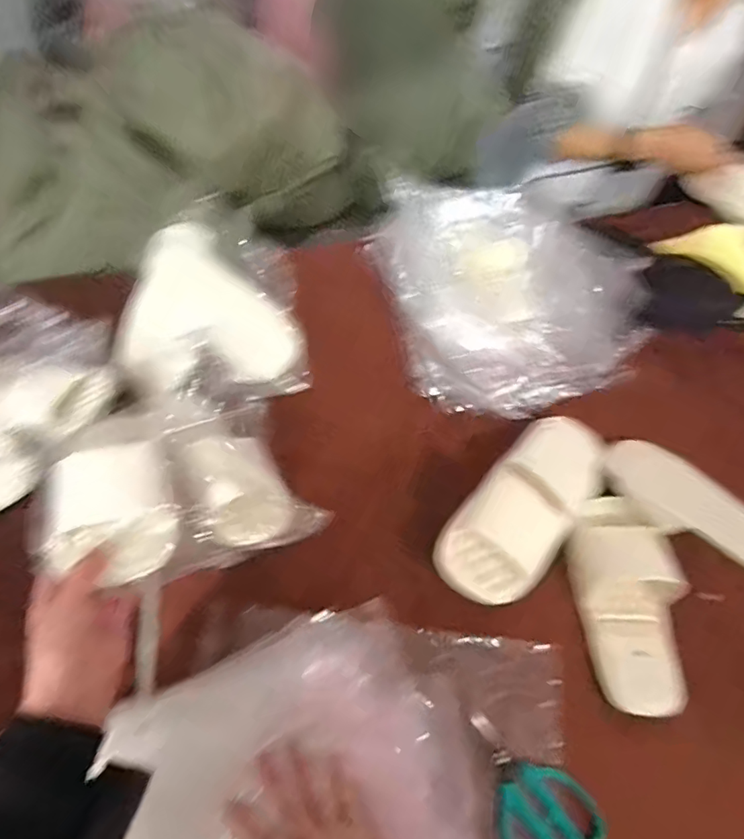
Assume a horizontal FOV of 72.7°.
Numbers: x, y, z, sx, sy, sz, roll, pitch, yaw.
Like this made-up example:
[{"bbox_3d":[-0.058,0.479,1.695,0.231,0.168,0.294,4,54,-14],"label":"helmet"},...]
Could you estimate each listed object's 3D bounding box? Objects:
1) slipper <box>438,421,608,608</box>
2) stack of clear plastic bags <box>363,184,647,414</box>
[{"bbox_3d":[0.193,0.100,0.611,0.114,0.065,0.276,39,65,18],"label":"slipper"},{"bbox_3d":[0.187,-0.229,0.791,0.357,0.070,0.456,-18,63,-13],"label":"stack of clear plastic bags"}]

